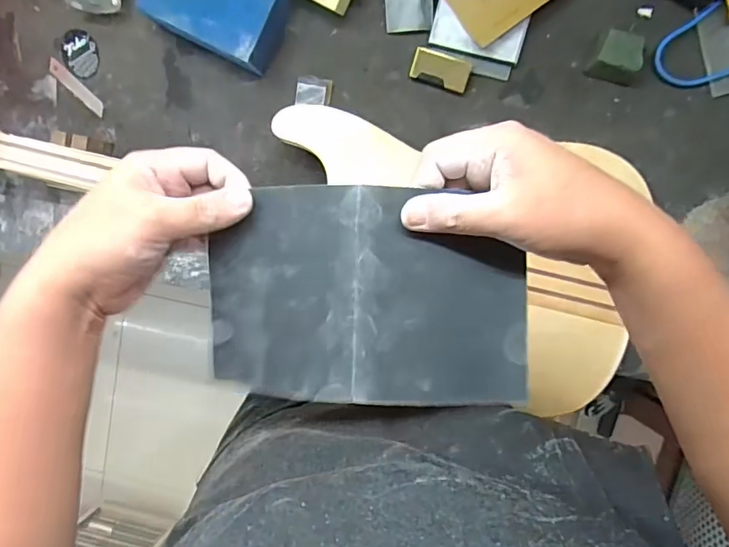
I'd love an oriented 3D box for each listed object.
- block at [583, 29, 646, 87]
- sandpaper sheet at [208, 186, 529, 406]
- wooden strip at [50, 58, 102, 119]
[{"bbox_3d":[0.287,-0.244,0.560,0.054,0.035,0.049,18,98,6],"label":"block"},{"bbox_3d":[-0.003,0.014,0.331,0.217,0.032,0.137,1,96,8],"label":"sandpaper sheet"},{"bbox_3d":[-0.390,-0.252,0.673,0.102,0.004,0.017,43,87,4],"label":"wooden strip"}]

